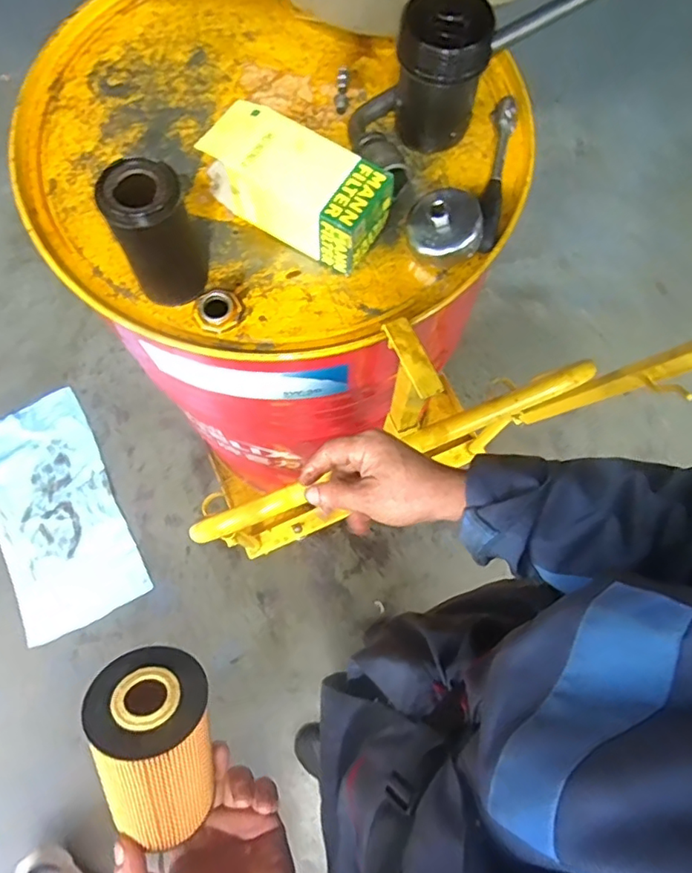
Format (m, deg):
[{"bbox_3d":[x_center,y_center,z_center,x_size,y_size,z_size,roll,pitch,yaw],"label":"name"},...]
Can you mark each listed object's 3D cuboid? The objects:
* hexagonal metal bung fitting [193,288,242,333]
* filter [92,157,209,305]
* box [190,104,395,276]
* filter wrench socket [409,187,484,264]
[{"bbox_3d":[-0.131,-0.130,0.570,0.046,0.014,0.046,-29,77,-8],"label":"hexagonal metal bung fitting"},{"bbox_3d":[-0.174,-0.184,0.524,0.067,0.137,0.056,-28,77,-8],"label":"filter"},{"bbox_3d":[-0.053,-0.254,0.574,0.184,0.086,0.081,32,77,7],"label":"box"},{"bbox_3d":[0.103,-0.221,0.574,0.076,0.044,0.086,16,75,3],"label":"filter wrench socket"}]

